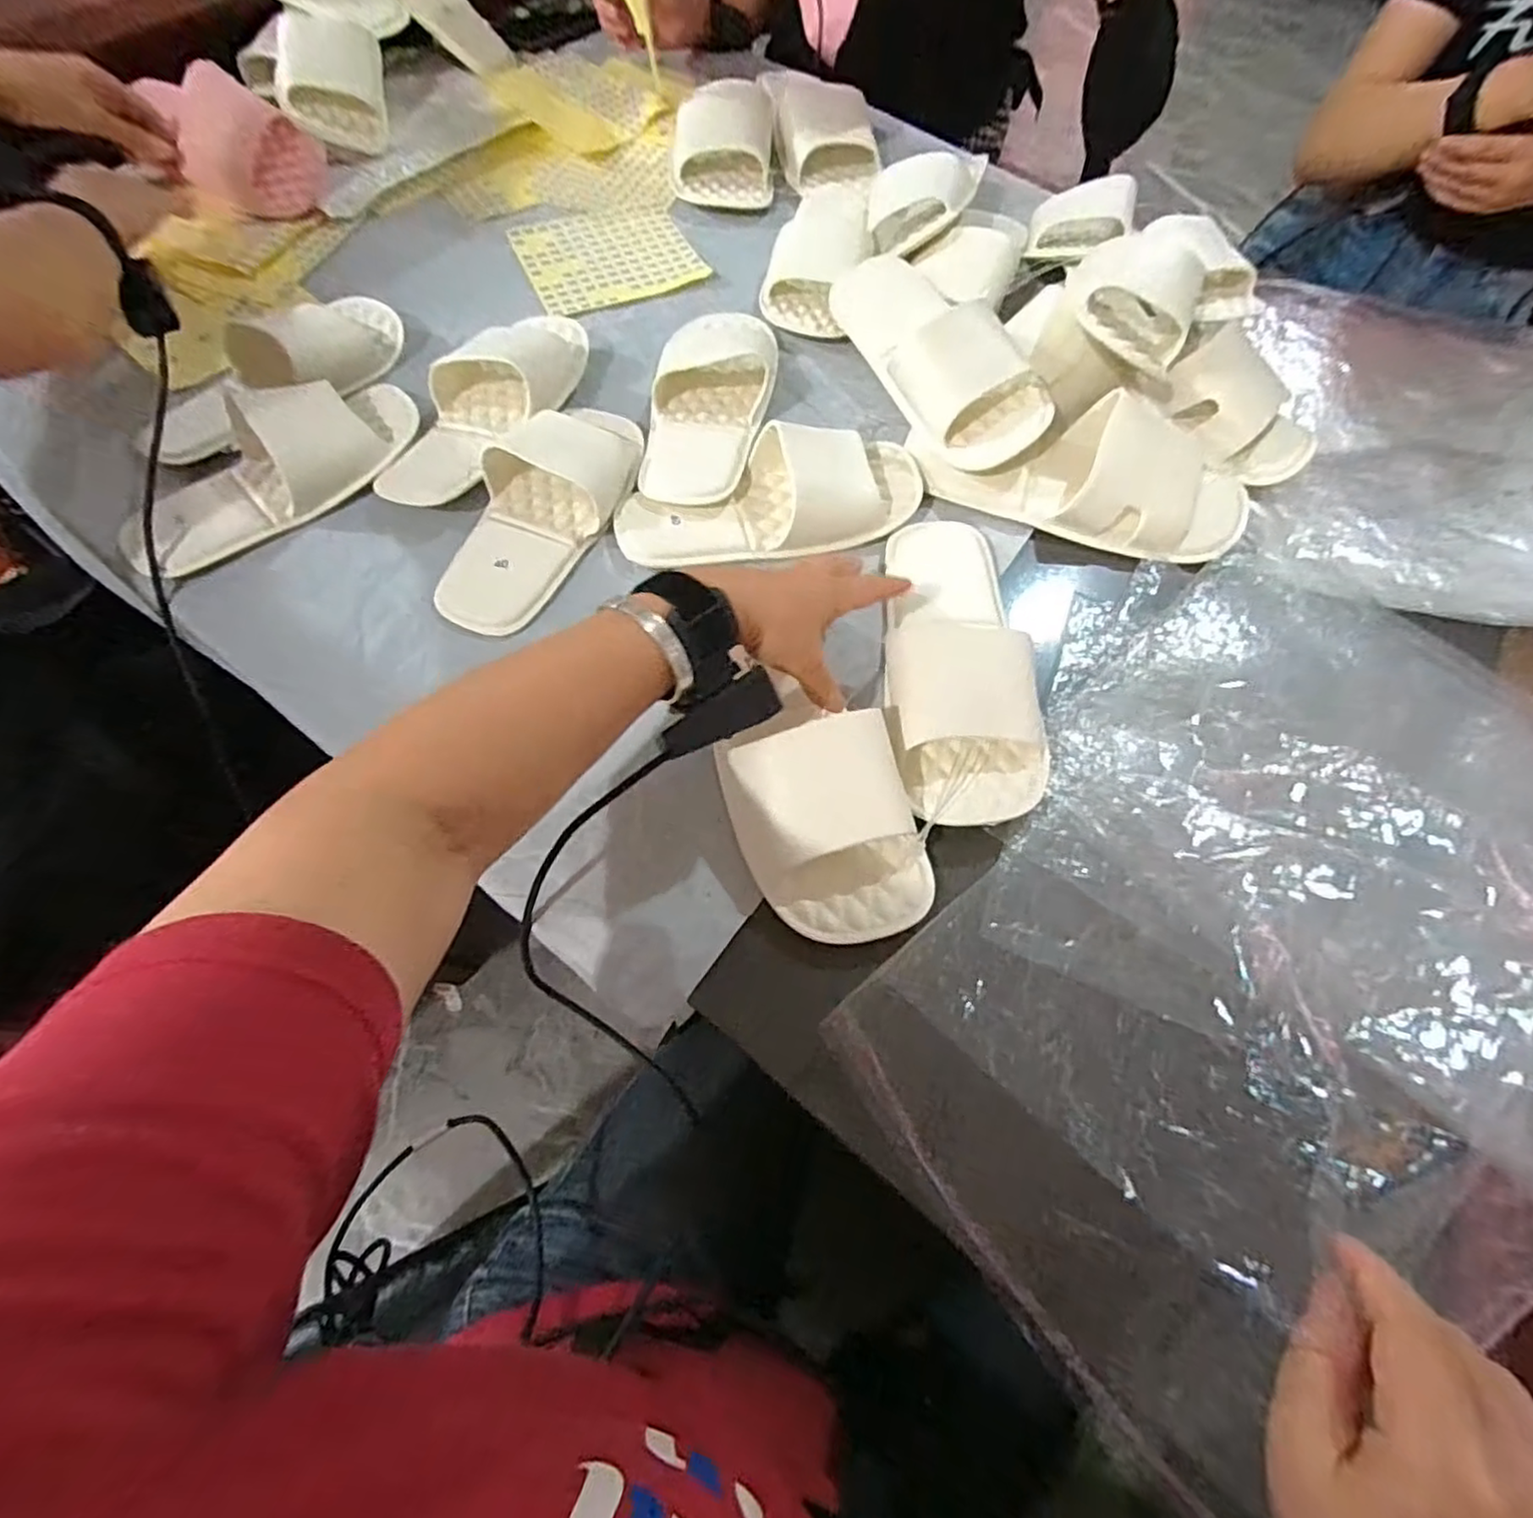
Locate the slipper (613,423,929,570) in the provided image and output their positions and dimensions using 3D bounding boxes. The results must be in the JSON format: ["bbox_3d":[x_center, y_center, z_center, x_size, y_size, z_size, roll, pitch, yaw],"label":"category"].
[{"bbox_3d":[0.007,-0.210,0.517,0.242,0.046,0.103,-11,66,-9],"label":"slipper"}]

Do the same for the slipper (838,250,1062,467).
[{"bbox_3d":[0.145,-0.349,0.562,0.109,0.076,0.243,-20,68,-13],"label":"slipper"}]

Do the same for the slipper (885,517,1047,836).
[{"bbox_3d":[0.137,-0.076,0.473,0.105,0.038,0.252,4,60,-2],"label":"slipper"}]

